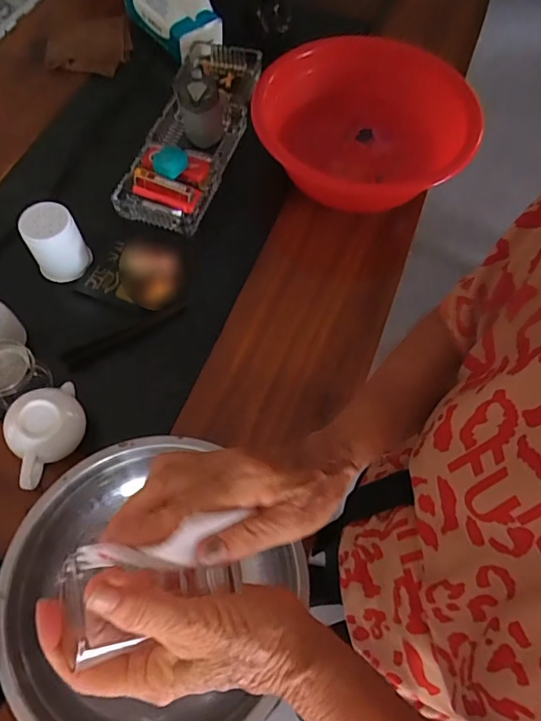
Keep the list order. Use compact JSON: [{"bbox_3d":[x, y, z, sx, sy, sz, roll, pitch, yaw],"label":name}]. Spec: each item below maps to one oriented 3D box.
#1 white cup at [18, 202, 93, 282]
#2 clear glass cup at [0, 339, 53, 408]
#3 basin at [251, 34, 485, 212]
[{"bbox_3d":[-0.273,-0.151,0.627,0.063,0.076,0.060,1,63,-2],"label":"white cup"},{"bbox_3d":[-0.282,0.020,0.545,0.060,0.065,0.061,1,63,-2],"label":"clear glass cup"},{"bbox_3d":[0.139,-0.326,0.708,0.280,0.104,0.280,1,63,-2],"label":"basin"}]

